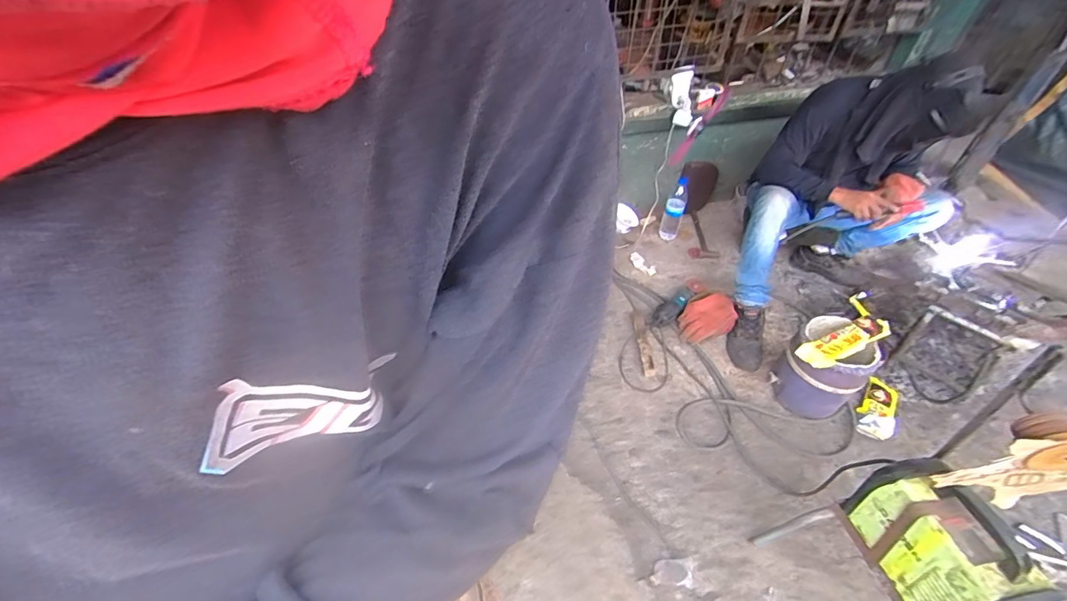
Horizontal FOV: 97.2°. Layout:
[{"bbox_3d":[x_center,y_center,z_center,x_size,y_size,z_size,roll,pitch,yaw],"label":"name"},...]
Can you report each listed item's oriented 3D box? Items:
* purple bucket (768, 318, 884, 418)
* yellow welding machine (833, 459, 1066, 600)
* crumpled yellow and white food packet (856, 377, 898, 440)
[{"bbox_3d":[0.848,0.209,1.404,0.215,0.271,0.214,1,45,-1],"label":"purple bucket"},{"bbox_3d":[0.738,0.467,0.852,0.133,0.225,0.305,-7,46,-10],"label":"yellow welding machine"},{"bbox_3d":[1.075,0.334,1.466,0.104,0.052,0.245,29,51,24],"label":"crumpled yellow and white food packet"}]

